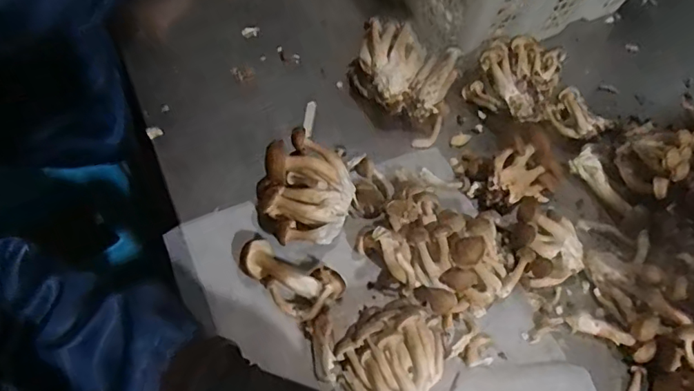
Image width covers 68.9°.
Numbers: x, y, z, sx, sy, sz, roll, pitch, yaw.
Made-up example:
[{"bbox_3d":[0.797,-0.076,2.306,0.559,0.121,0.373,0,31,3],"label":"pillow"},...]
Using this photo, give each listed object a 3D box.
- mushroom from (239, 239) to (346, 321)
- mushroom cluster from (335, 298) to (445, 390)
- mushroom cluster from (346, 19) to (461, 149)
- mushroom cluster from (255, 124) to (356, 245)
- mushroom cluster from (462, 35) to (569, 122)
[{"bbox_3d":[-0.054,0.074,0.473,0.099,0.041,0.050,31,64,13],"label":"mushroom"},{"bbox_3d":[0.040,0.135,0.435,0.083,0.054,0.096,37,65,16],"label":"mushroom cluster"},{"bbox_3d":[0.064,-0.136,0.584,0.125,0.071,0.096,28,63,12],"label":"mushroom cluster"},{"bbox_3d":[-0.042,-0.003,0.489,0.087,0.093,0.092,2,60,-4],"label":"mushroom cluster"},{"bbox_3d":[0.196,-0.132,0.601,0.095,0.063,0.091,25,62,10],"label":"mushroom cluster"}]

